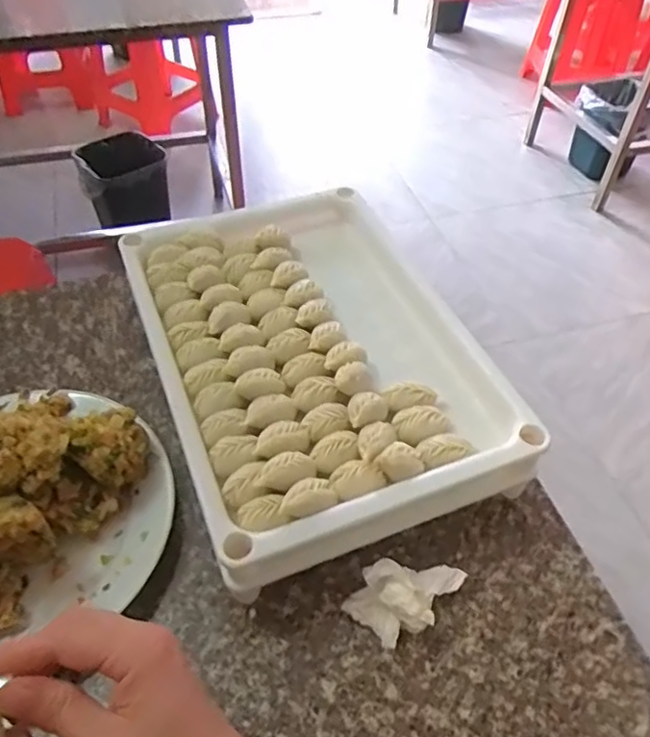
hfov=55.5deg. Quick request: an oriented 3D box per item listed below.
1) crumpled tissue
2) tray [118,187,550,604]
[{"bbox_3d":[0.059,0.163,0.456,0.056,0.036,0.075,33,55,25],"label":"crumpled tissue"},{"bbox_3d":[-0.018,-0.013,0.568,0.263,0.086,0.369,-18,52,-14],"label":"tray"}]

